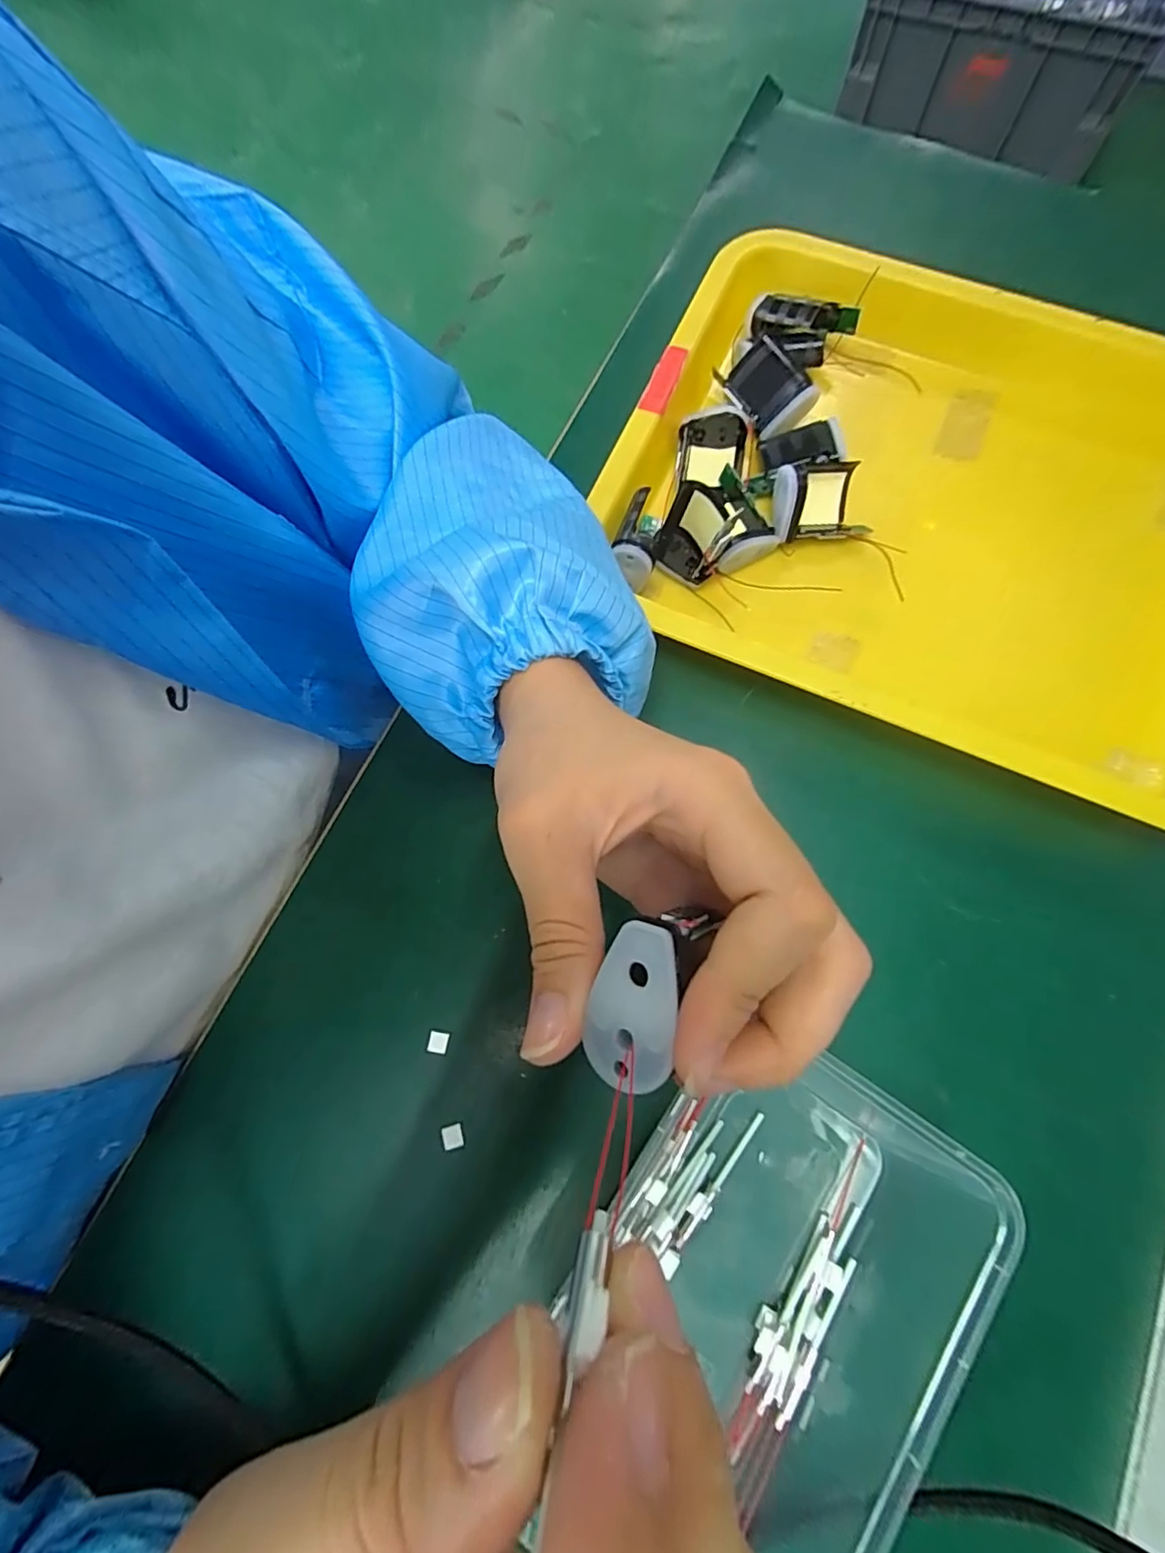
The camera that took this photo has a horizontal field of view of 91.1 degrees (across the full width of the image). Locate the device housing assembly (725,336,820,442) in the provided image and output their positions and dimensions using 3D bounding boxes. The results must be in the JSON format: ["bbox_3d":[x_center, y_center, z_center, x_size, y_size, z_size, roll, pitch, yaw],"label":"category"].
[{"bbox_3d":[0.103,-0.212,0.315,0.029,0.024,0.042,-34,77,-6],"label":"device housing assembly"}]

